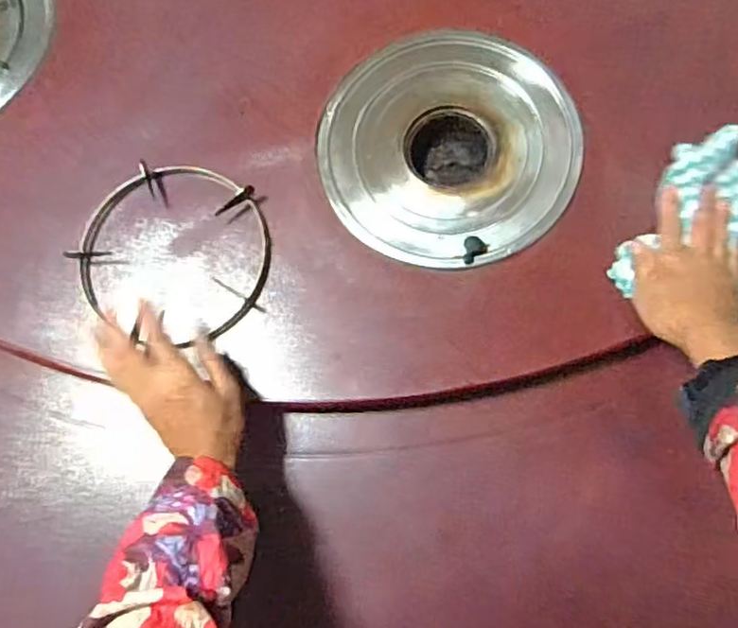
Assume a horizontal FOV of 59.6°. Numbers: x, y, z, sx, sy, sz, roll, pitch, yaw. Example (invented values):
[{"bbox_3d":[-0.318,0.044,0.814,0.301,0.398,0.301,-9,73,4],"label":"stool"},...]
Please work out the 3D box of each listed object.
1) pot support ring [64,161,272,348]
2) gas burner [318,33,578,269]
[{"bbox_3d":[-0.194,-0.064,0.640,0.196,0.020,0.180,-1,77,4],"label":"pot support ring"},{"bbox_3d":[0.081,-0.166,0.673,0.253,0.052,0.245,-1,78,6],"label":"gas burner"}]

